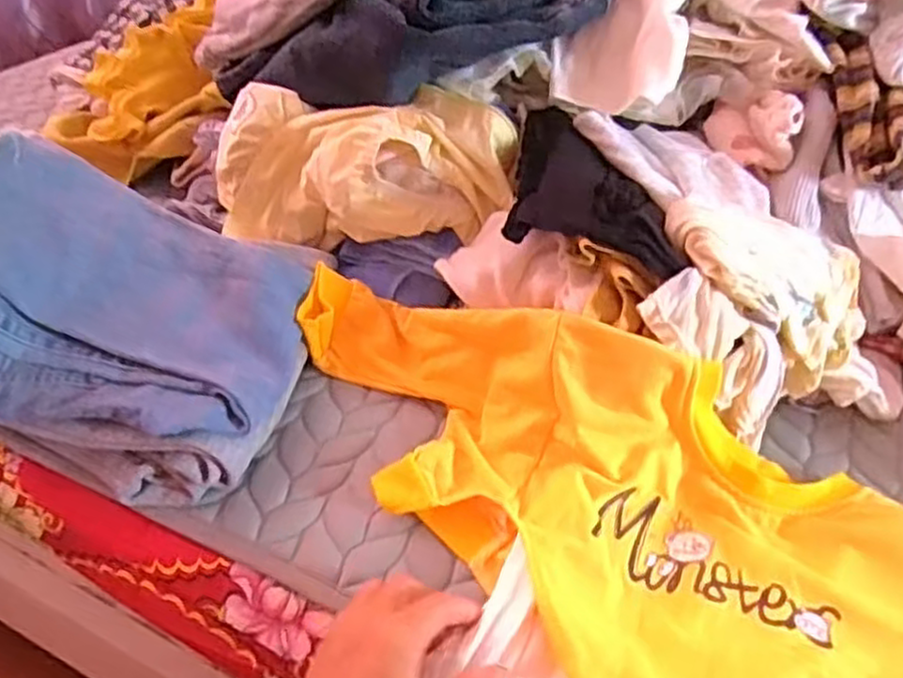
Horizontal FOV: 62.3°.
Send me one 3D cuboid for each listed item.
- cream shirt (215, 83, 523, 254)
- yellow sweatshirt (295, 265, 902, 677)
[{"bbox_3d":[-0.083,-0.138,0.622,0.266,0.119,0.099,4,37,20],"label":"cream shirt"},{"bbox_3d":[0.175,0.122,0.430,0.687,0.095,0.222,23,42,20],"label":"yellow sweatshirt"}]

